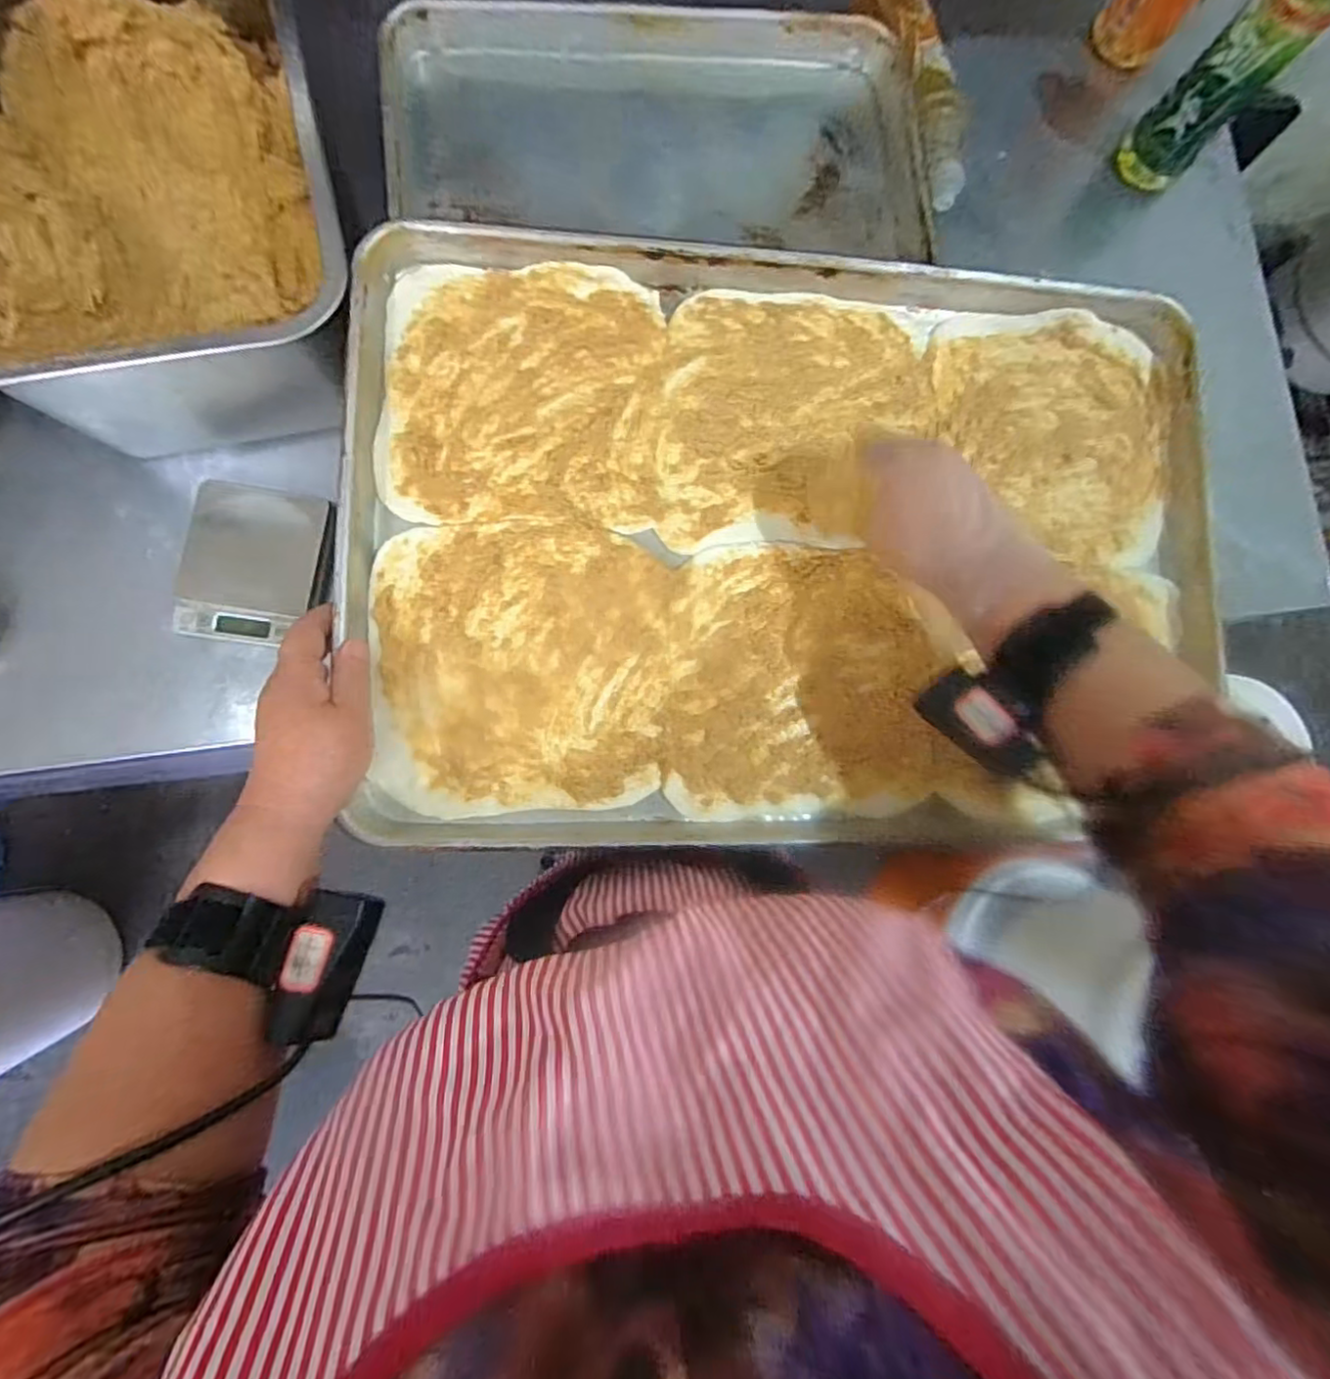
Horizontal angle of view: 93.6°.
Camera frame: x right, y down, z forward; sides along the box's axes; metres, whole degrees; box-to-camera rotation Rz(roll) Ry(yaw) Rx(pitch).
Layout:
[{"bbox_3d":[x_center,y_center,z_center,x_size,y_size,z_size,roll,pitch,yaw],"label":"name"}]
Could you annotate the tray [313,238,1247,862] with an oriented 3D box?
[{"bbox_3d":[0.095,-0.102,0.435,0.593,0.032,0.403,1,84,-6],"label":"tray"}]

